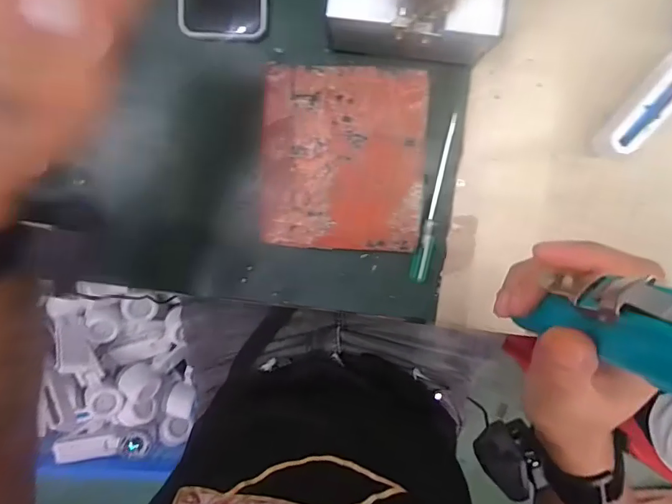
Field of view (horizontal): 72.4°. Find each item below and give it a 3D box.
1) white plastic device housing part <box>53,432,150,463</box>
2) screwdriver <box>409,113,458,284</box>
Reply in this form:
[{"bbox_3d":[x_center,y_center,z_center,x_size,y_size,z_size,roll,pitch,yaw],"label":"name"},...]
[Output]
[{"bbox_3d":[-0.418,0.351,0.826,0.154,0.038,0.043,-2,98,3],"label":"white plastic device housing part"},{"bbox_3d":[0.088,-0.045,0.405,0.017,0.012,0.148,11,97,2],"label":"screwdriver"}]

